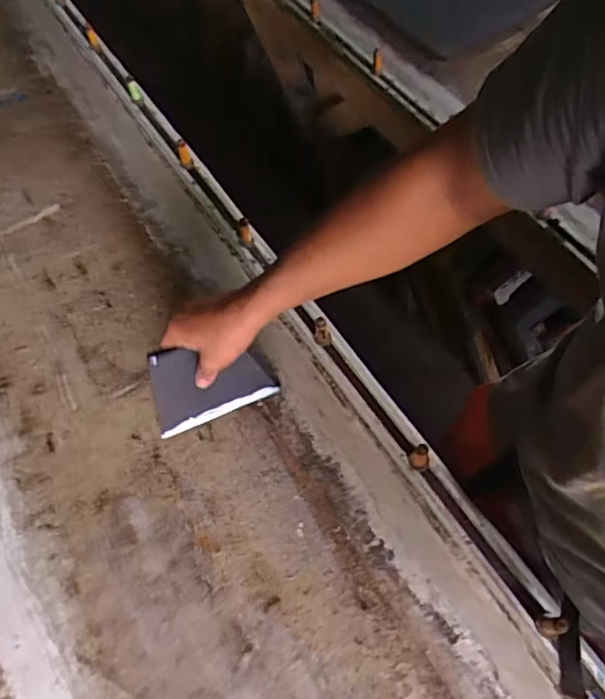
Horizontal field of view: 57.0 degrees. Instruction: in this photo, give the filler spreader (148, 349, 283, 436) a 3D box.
[{"bbox_3d":[-0.109,0.038,0.640,0.139,0.111,0.011,-19,40,-4],"label":"filler spreader"}]

